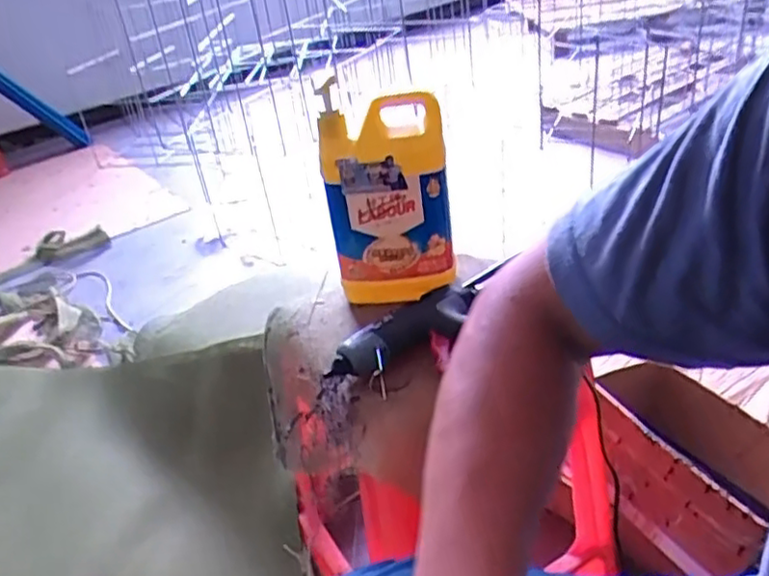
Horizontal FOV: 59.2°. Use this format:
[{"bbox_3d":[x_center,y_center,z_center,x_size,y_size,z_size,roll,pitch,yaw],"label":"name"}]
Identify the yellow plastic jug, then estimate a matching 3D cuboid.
[{"bbox_3d":[0.005,-0.099,0.787,0.138,0.236,0.069,-7,32,2],"label":"yellow plastic jug"}]

